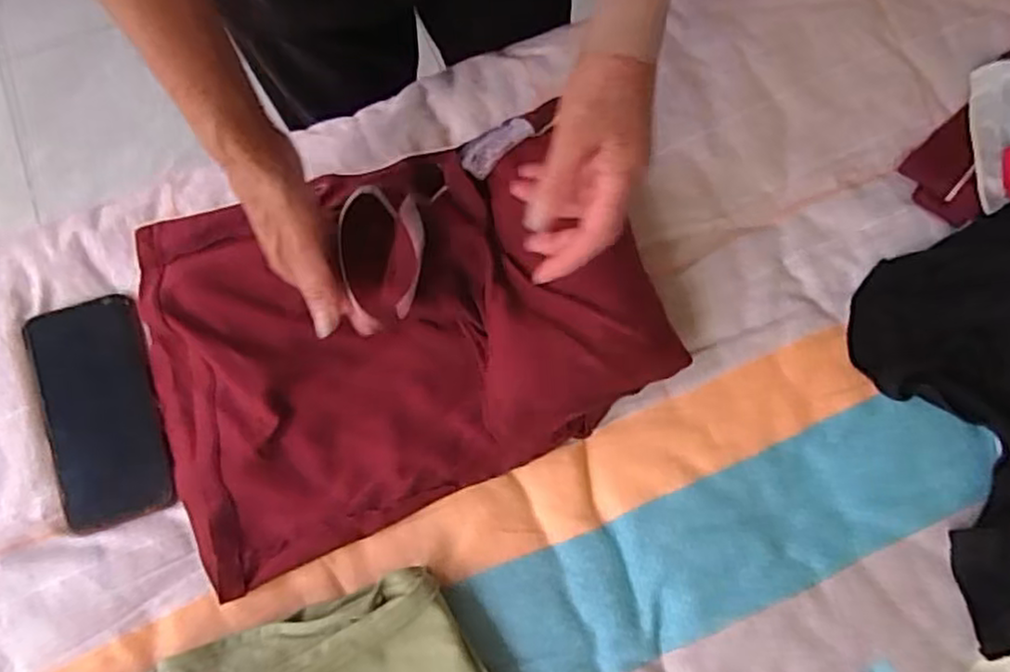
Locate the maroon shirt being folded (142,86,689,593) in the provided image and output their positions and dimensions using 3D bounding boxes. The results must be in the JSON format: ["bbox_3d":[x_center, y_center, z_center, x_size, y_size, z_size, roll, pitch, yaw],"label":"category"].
[{"bbox_3d":[-0.083,-0.015,0.485,0.346,0.064,0.254,-24,77,-5],"label":"maroon shirt being folded"}]

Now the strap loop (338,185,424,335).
[{"bbox_3d":[-0.086,-0.063,0.482,0.063,0.041,0.108,-19,76,-4],"label":"strap loop"}]

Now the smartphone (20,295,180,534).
[{"bbox_3d":[-0.291,0.052,0.495,0.078,0.008,0.162,-19,76,-4],"label":"smartphone"}]

